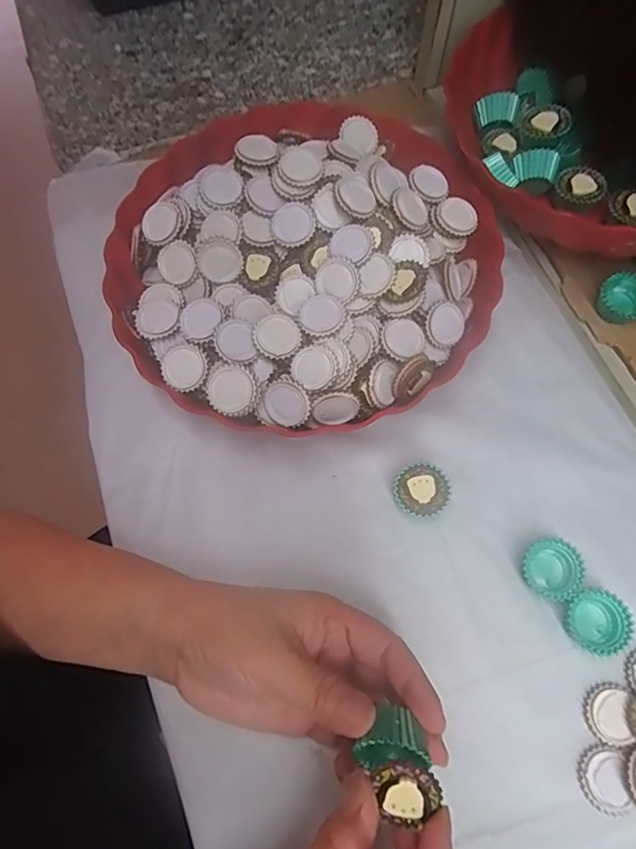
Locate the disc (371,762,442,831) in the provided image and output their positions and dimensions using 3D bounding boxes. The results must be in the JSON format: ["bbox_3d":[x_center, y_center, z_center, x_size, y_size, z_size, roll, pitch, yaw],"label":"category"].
[{"bbox_3d":[0.036,0.148,0.204,0.025,0.004,0.028,-16,93,8],"label":"disc"}]

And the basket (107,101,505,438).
[{"bbox_3d":[-0.009,-0.102,0.335,0.234,0.061,0.223,0,70,0],"label":"basket"}]

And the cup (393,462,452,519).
[{"bbox_3d":[0.061,0.039,0.305,0.030,0.016,0.031,0,70,0],"label":"cup"}]

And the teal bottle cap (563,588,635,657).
[{"bbox_3d":[0.150,0.106,0.277,0.030,0.013,0.033,0,70,0],"label":"teal bottle cap"}]

